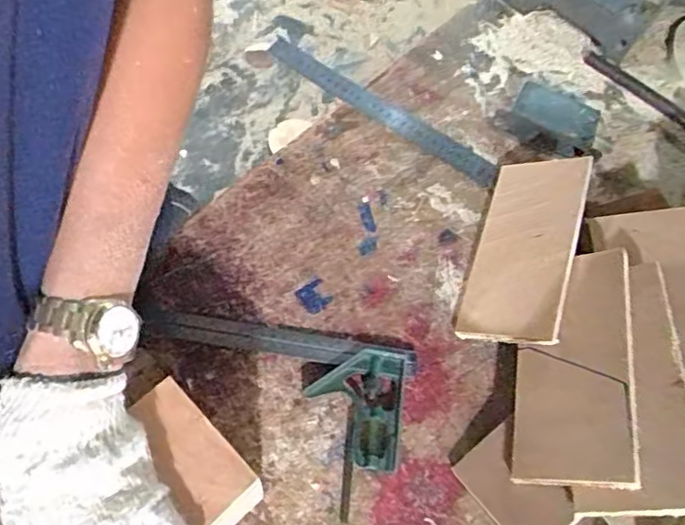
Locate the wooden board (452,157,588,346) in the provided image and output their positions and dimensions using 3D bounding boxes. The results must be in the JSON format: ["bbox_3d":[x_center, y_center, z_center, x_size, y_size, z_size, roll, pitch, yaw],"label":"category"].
[{"bbox_3d":[0.169,-0.018,0.559,0.094,0.011,0.205,-2,57,40],"label":"wooden board"}]

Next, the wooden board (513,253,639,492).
[{"bbox_3d":[0.181,0.081,0.478,0.095,0.011,0.189,-17,53,41],"label":"wooden board"}]

